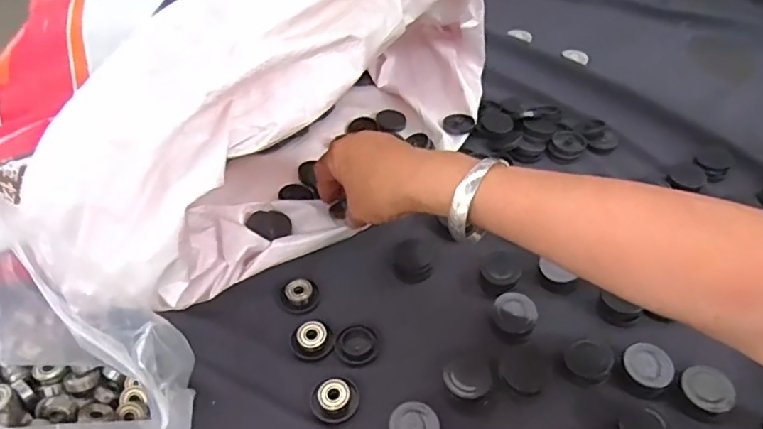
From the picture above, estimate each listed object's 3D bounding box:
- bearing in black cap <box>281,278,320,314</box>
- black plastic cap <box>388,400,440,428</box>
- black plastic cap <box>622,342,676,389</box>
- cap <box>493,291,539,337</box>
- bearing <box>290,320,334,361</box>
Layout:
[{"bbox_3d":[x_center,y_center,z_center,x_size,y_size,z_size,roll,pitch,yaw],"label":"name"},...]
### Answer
[{"bbox_3d":[-0.065,0.066,0.443,0.030,0.010,0.027,-28,50,-25],"label":"bearing in black cap"},{"bbox_3d":[0.021,0.141,0.360,0.032,0.019,0.035,0,44,0],"label":"black plastic cap"},{"bbox_3d":[0.187,0.107,0.387,0.027,0.014,0.033,-14,46,-13],"label":"black plastic cap"},{"bbox_3d":[0.102,0.076,0.421,0.033,0.012,0.031,0,44,0],"label":"cap"},{"bbox_3d":[-0.052,0.094,0.413,0.031,0.011,0.027,-9,45,-8],"label":"bearing"}]

